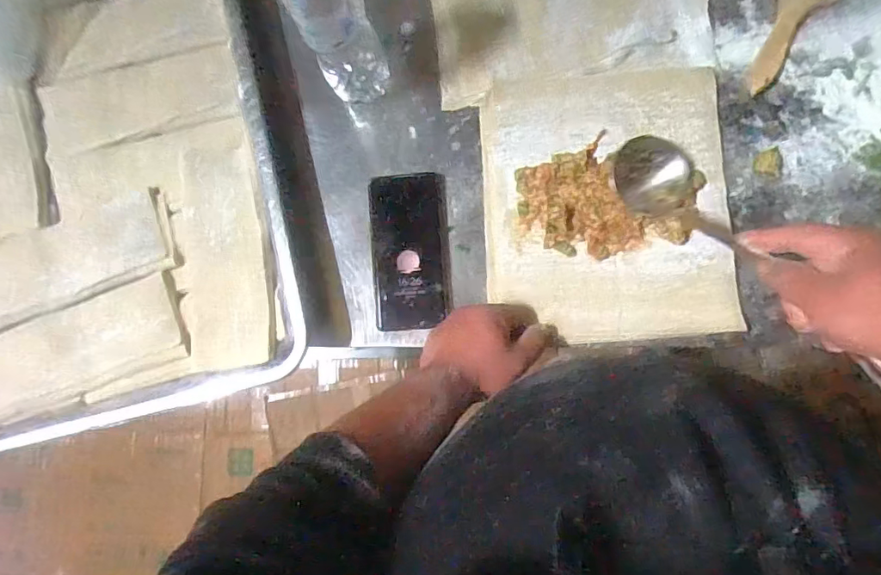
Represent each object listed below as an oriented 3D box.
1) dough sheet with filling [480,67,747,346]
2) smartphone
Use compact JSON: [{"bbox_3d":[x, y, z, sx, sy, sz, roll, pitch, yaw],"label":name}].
[{"bbox_3d":[0.169,-0.088,0.551,0.240,0.028,0.277,-3,86,4],"label":"dough sheet with filling"},{"bbox_3d":[-0.031,-0.039,0.564,0.080,0.010,0.162,-3,84,4],"label":"smartphone"}]

